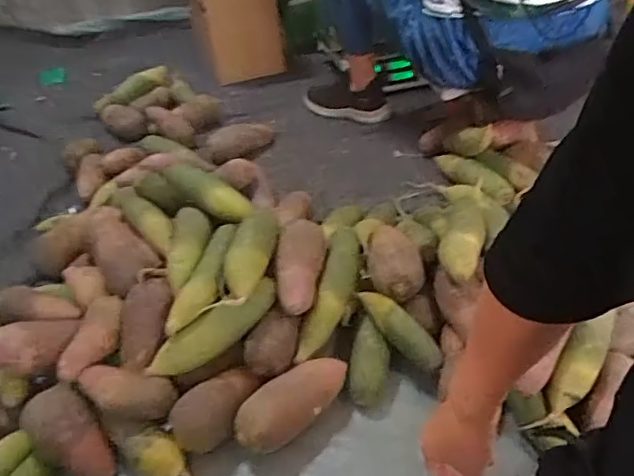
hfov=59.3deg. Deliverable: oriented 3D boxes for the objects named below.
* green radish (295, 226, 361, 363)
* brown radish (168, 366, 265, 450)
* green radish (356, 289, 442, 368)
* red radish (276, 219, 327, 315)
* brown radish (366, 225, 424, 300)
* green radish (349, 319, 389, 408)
[{"bbox_3d":[0.026,0.076,0.845,0.059,0.056,0.250,10,59,19],"label":"green radish"},{"bbox_3d":[-0.134,0.226,0.742,0.123,0.053,0.059,-32,46,-29],"label":"brown radish"},{"bbox_3d":[0.118,0.130,0.809,0.039,0.041,0.148,-34,68,-31],"label":"green radish"},{"bbox_3d":[-0.024,0.037,0.830,0.059,0.064,0.162,4,65,11],"label":"red radish"},{"bbox_3d":[0.118,0.030,0.866,0.074,0.061,0.163,-4,40,1],"label":"brown radish"},{"bbox_3d":[0.075,0.175,0.797,0.056,0.045,0.138,0,60,7],"label":"green radish"}]

